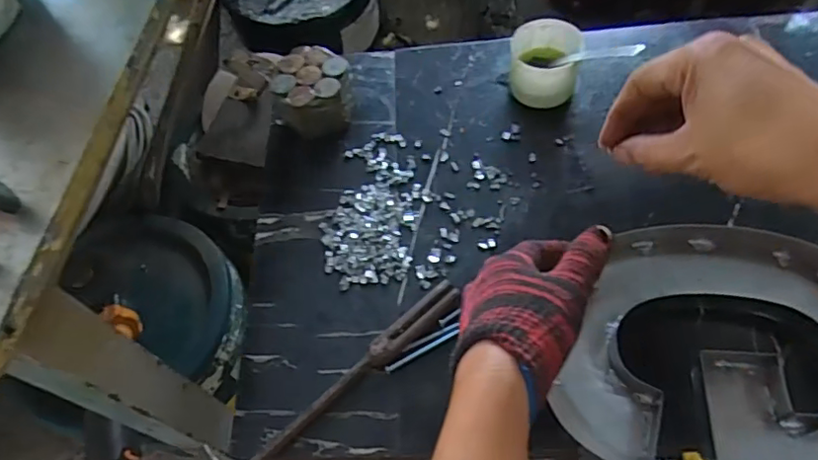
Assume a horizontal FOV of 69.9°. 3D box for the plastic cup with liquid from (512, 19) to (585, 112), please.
[{"bbox_3d":[0.130,-0.158,0.561,0.066,0.055,0.077,13,62,13],"label":"plastic cup with liquid"}]

